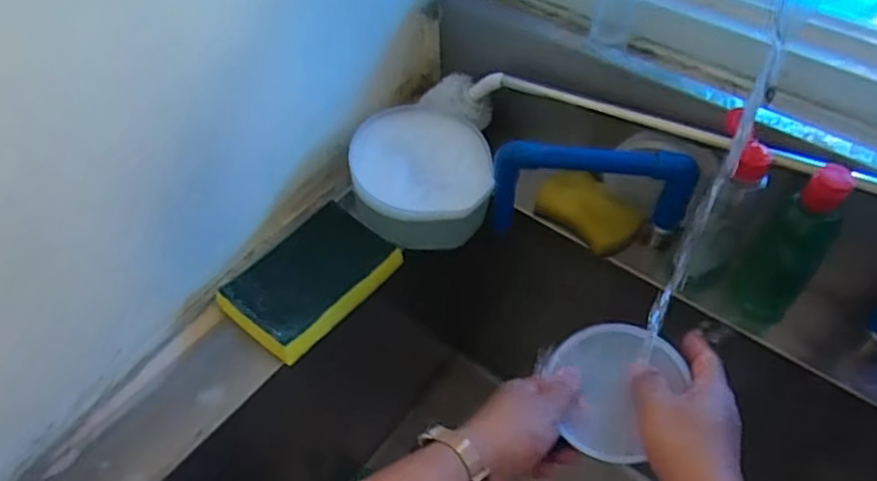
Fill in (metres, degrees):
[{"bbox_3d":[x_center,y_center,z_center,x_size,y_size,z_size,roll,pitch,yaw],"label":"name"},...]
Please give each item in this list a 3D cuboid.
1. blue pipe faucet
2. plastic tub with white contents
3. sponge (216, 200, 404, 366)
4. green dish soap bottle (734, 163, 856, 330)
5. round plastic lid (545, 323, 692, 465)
[{"bbox_3d":[0.147,-0.046,0.585,0.184,0.113,0.027,0,51,1],"label":"blue pipe faucet"},{"bbox_3d":[-0.019,-0.067,0.648,0.141,0.080,0.131,-5,52,-3],"label":"plastic tub with white contents"},{"bbox_3d":[-0.119,0.033,0.575,0.094,0.033,0.148,32,59,24],"label":"sponge"},{"bbox_3d":[0.299,0.008,0.527,0.048,0.156,0.041,24,56,18],"label":"green dish soap bottle"},{"bbox_3d":[0.144,0.117,0.484,0.103,0.012,0.103,-13,62,13],"label":"round plastic lid"}]

